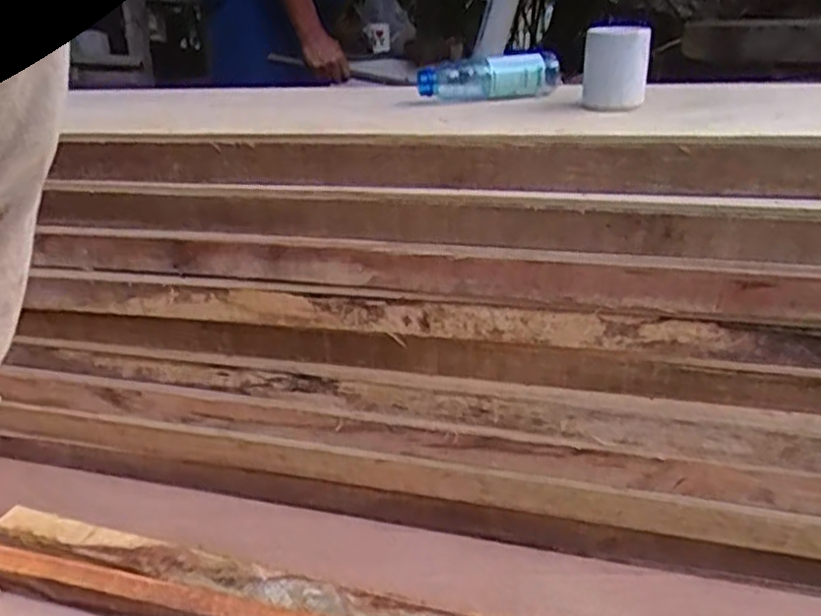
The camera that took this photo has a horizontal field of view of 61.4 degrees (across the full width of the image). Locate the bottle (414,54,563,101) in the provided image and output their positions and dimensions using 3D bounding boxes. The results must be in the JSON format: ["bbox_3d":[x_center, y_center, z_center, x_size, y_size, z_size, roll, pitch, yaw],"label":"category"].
[{"bbox_3d":[0.119,-0.355,1.066,0.208,0.060,0.070,-8,25,-15],"label":"bottle"}]

